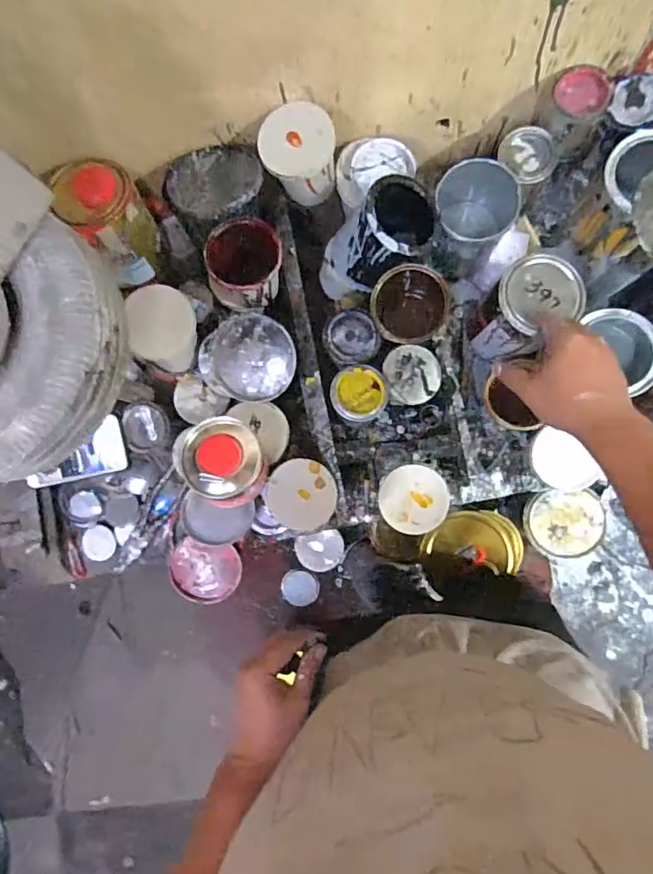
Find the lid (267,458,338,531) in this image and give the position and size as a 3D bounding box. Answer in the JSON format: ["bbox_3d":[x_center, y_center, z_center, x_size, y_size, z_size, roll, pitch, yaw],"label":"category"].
[{"bbox_3d":[-0.032,0.075,0.666,0.087,0.011,0.088,-1,93,-11],"label":"lid"}]

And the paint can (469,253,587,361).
[{"bbox_3d":[0.261,-0.163,0.689,0.101,0.145,0.118,41,91,7],"label":"paint can"}]

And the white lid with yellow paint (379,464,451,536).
[{"bbox_3d":[0.114,0.082,0.673,0.087,0.016,0.088,0,86,6],"label":"white lid with yellow paint"}]

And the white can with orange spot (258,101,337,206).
[{"bbox_3d":[-0.032,-0.345,0.637,0.087,0.084,0.084,0,86,6],"label":"white can with orange spot"}]

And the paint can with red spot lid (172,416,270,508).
[{"bbox_3d":[-0.125,0.030,0.634,0.106,0.060,0.108,-29,84,3],"label":"paint can with red spot lid"}]

